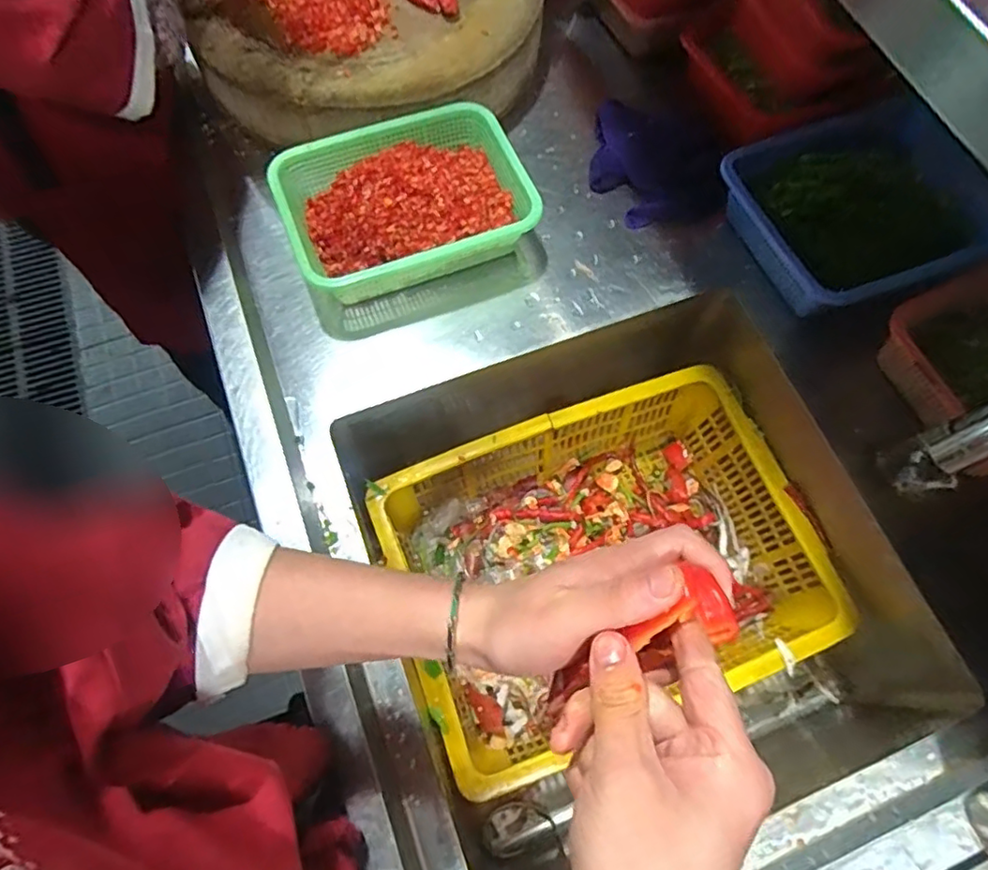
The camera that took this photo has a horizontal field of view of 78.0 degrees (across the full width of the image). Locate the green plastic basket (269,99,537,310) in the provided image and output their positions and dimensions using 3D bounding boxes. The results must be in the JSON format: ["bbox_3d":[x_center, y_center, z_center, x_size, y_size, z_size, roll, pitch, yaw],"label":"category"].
[{"bbox_3d":[-0.101,-0.266,0.710,0.275,0.079,0.204,-21,71,-9],"label":"green plastic basket"}]

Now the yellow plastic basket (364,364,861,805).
[{"bbox_3d":[0.130,0.159,0.767,0.479,0.131,0.362,-19,71,-8],"label":"yellow plastic basket"}]

